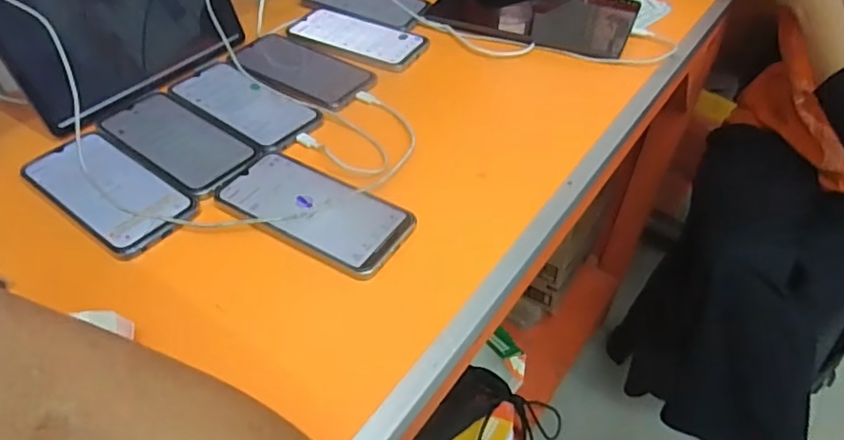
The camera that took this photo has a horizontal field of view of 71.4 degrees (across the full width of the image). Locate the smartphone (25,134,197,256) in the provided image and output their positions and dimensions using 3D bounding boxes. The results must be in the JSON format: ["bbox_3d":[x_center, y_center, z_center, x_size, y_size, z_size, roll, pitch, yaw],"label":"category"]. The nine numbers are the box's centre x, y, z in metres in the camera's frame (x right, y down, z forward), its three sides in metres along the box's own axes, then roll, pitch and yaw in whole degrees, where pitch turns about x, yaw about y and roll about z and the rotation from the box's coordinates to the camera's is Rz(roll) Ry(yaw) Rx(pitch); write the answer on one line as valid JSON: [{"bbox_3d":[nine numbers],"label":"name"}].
[{"bbox_3d":[-0.282,-0.029,0.525,0.167,0.008,0.080,28,50,25],"label":"smartphone"}]

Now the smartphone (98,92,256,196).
[{"bbox_3d":[-0.242,-0.081,0.579,0.171,0.004,0.081,30,51,27],"label":"smartphone"}]

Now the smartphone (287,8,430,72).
[{"bbox_3d":[-0.079,-0.226,0.723,0.171,0.004,0.084,23,48,21],"label":"smartphone"}]

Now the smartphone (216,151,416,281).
[{"bbox_3d":[-0.096,-0.009,0.506,0.170,0.005,0.079,24,49,22],"label":"smartphone"}]

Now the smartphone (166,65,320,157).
[{"bbox_3d":[-0.189,-0.123,0.618,0.168,0.008,0.077,28,51,25],"label":"smartphone"}]

